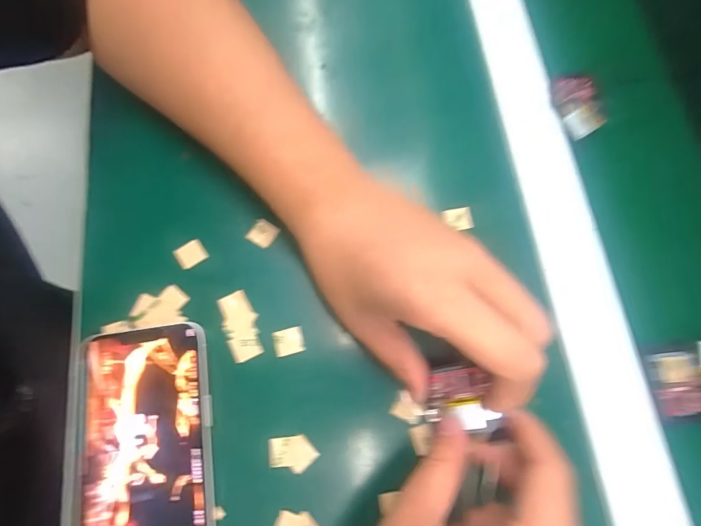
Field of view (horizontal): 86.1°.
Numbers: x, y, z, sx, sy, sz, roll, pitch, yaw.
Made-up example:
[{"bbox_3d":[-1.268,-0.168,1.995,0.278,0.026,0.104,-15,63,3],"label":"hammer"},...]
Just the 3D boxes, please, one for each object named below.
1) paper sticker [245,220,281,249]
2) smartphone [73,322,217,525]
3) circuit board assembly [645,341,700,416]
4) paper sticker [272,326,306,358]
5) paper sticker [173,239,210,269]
[{"bbox_3d":[-0.058,-0.020,0.247,0.017,0.004,0.017,31,77,7],"label":"paper sticker"},{"bbox_3d":[-0.114,0.110,0.208,0.073,0.009,0.143,-8,75,-3],"label":"smartphone"},{"bbox_3d":[0.206,0.067,0.221,0.044,0.021,0.038,-12,76,-4],"label":"circuit board assembly"},{"bbox_3d":[-0.038,0.048,0.230,0.019,0.004,0.015,-12,76,-4],"label":"paper sticker"},{"bbox_3d":[-0.104,-0.006,0.243,0.018,0.004,0.016,-34,78,-9],"label":"paper sticker"}]

